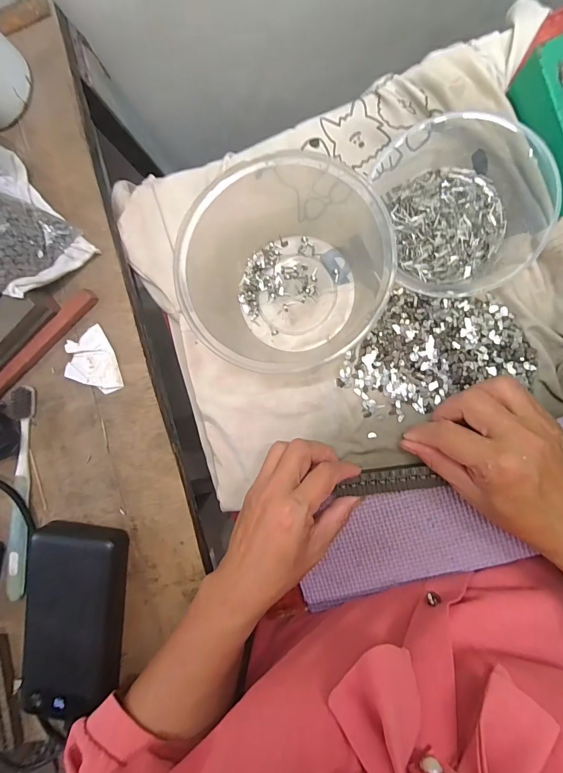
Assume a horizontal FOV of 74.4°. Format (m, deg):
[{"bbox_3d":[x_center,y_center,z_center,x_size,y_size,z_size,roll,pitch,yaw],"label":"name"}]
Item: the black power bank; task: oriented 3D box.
[{"bbox_3d":[-0.174,0.190,0.305,0.079,0.028,0.146,5,93,7],"label":"black power bank"}]

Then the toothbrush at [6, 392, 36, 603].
[{"bbox_3d":[-0.222,0.092,0.317,0.020,0.012,0.183,4,94,4],"label":"toothbrush"}]

